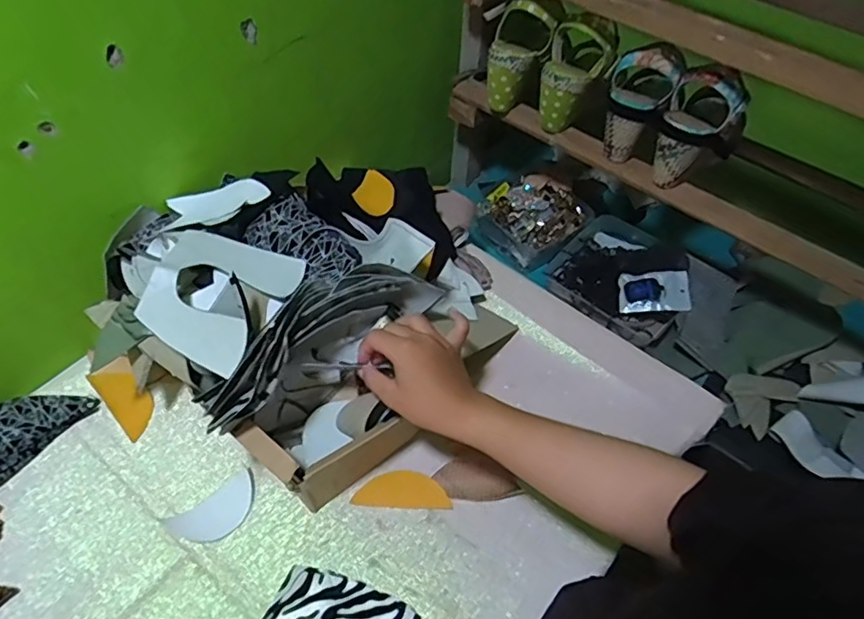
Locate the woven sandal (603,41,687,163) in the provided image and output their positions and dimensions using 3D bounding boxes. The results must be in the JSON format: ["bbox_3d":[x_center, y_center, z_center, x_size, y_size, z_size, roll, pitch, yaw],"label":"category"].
[{"bbox_3d":[0.256,-0.256,0.724,0.080,0.139,0.068,19,54,11],"label":"woven sandal"}]

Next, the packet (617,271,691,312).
[{"bbox_3d":[0.336,-0.028,0.864,0.097,0.012,0.067,-4,66,17],"label":"packet"}]

